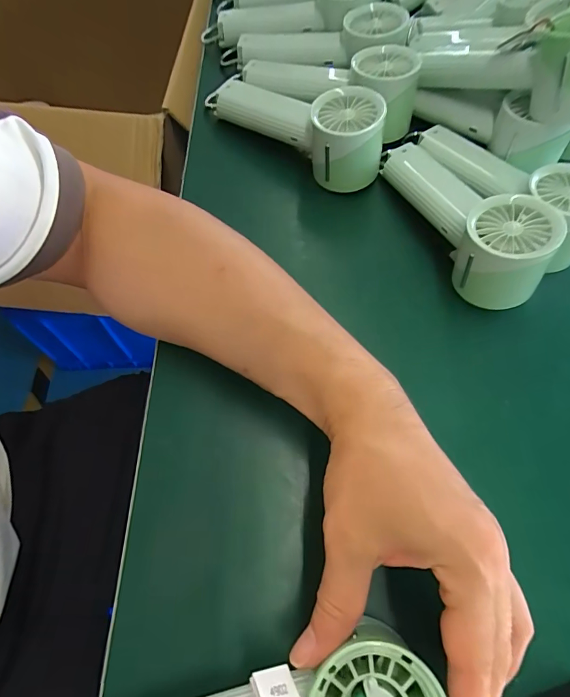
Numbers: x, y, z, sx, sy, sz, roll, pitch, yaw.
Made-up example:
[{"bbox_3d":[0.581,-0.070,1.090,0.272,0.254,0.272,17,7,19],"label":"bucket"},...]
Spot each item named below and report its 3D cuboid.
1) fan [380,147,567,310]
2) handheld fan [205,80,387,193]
[{"bbox_3d":[0.144,-0.114,0.323,0.059,0.068,0.168,-18,67,-10],"label":"fan"},{"bbox_3d":[0.007,-0.217,0.367,0.190,0.062,0.055,41,70,15],"label":"handheld fan"}]

